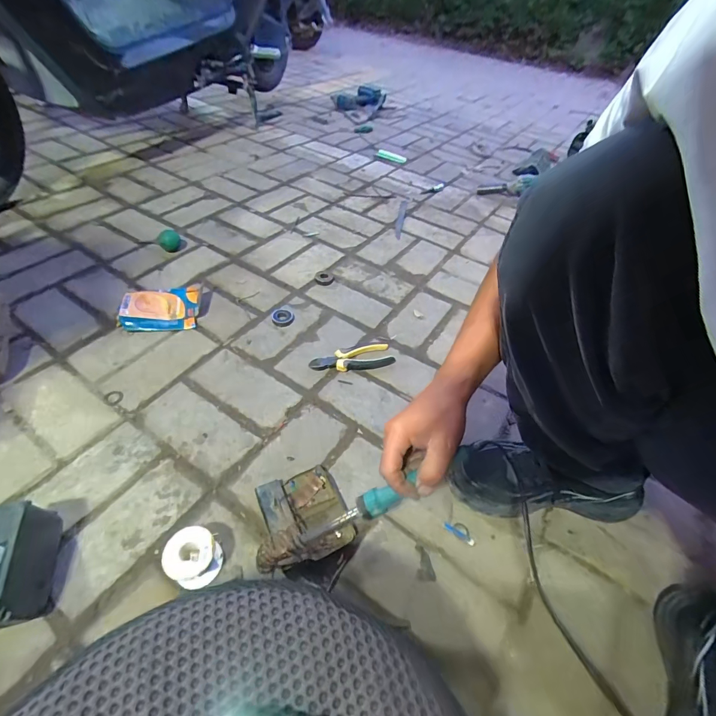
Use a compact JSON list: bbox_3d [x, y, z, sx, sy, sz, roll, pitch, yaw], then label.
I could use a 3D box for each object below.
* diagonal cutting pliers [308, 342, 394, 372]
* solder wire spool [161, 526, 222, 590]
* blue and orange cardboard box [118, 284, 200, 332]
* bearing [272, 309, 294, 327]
[{"bbox_3d":[-0.012,-0.002,0.684,0.157,0.018,0.057,-9,51,-14],"label":"diagonal cutting pliers"},{"bbox_3d":[-0.193,0.233,0.426,0.054,0.058,0.053,3,49,-4],"label":"solder wire spool"},{"bbox_3d":[-0.389,-0.106,0.722,0.138,0.025,0.119,-8,51,-13],"label":"blue and orange cardboard box"},{"bbox_3d":[-0.152,-0.081,0.738,0.044,0.013,0.043,-9,51,-14],"label":"bearing"}]

